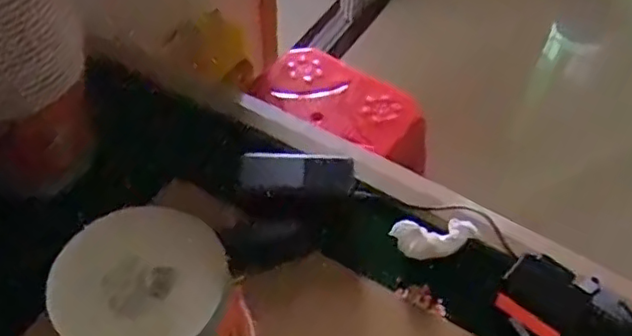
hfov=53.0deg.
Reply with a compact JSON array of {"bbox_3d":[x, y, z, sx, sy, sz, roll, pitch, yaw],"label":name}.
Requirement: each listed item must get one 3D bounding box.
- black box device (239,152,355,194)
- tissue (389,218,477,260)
[{"bbox_3d":[-0.021,0.005,0.739,0.132,0.044,0.021,6,51,17],"label":"black box device"},{"bbox_3d":[0.130,0.075,0.687,0.089,0.024,0.040,-7,52,-8],"label":"tissue"}]

